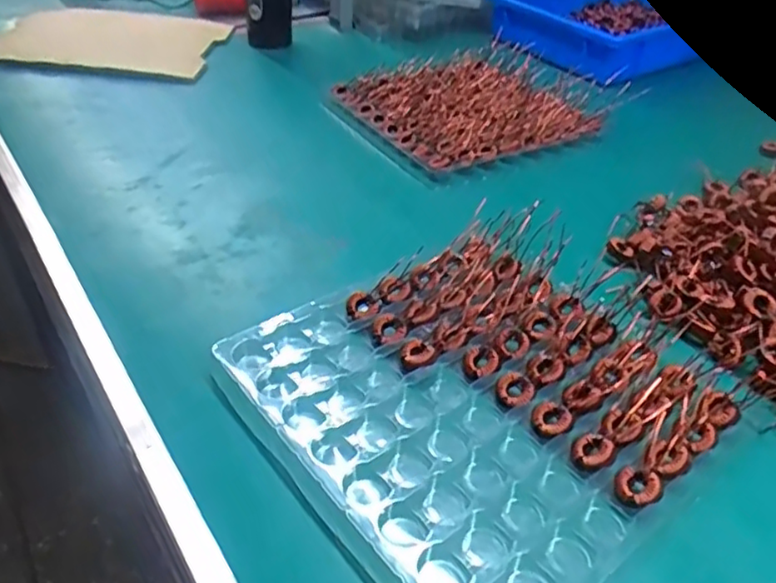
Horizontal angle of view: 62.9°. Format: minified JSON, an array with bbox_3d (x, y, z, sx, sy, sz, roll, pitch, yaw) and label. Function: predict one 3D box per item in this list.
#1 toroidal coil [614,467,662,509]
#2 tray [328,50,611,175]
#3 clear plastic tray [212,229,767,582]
[{"bbox_3d":[0.158,0.123,0.401,0.026,0.009,0.026,0,40,0],"label":"toroidal coil"},{"bbox_3d":[0.106,-0.256,0.876,0.293,0.033,0.286,-17,43,-23],"label":"tray"},{"bbox_3d":[0.064,0.075,0.460,0.283,0.029,0.284,-27,47,-28],"label":"clear plastic tray"}]

